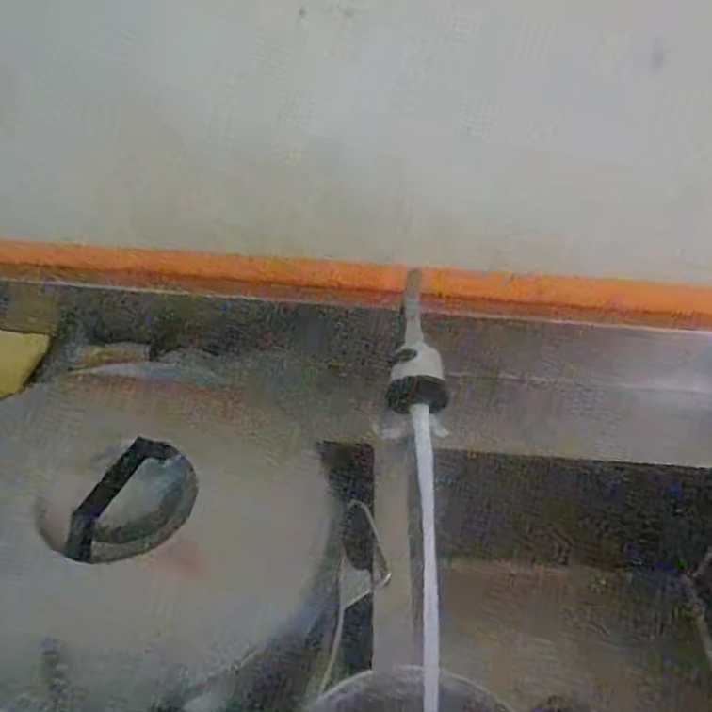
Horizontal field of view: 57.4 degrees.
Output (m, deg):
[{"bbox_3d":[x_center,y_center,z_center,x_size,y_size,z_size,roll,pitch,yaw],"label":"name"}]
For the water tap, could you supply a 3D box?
[{"bbox_3d":[0.057,-0.017,0.572,0.046,0.033,0.149,7,46,2],"label":"water tap"}]

